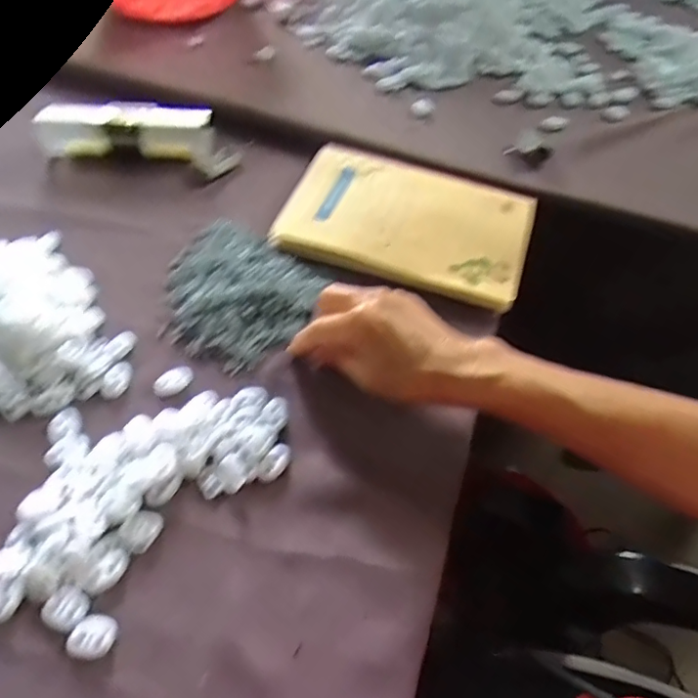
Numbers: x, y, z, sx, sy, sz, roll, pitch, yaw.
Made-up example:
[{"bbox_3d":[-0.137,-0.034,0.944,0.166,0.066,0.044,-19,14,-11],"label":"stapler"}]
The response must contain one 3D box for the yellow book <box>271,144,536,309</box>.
[{"bbox_3d":[0.054,-0.118,0.490,0.208,0.015,0.143,19,56,8],"label":"yellow book"}]

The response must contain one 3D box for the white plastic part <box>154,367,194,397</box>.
[{"bbox_3d":[-0.124,0.022,0.388,0.019,0.004,0.029,36,61,19],"label":"white plastic part"}]

